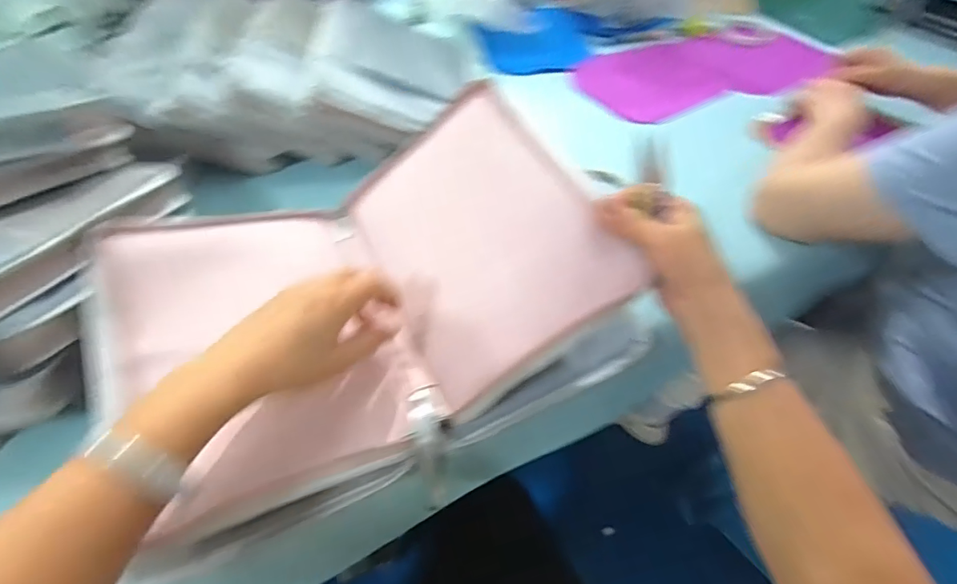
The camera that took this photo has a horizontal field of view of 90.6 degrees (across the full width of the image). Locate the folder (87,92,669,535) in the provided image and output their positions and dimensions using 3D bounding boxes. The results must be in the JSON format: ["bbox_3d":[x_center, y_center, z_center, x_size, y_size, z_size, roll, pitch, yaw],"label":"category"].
[{"bbox_3d":[-0.110,-0.016,0.402,0.389,0.123,0.281,-22,55,-20],"label":"folder"}]

